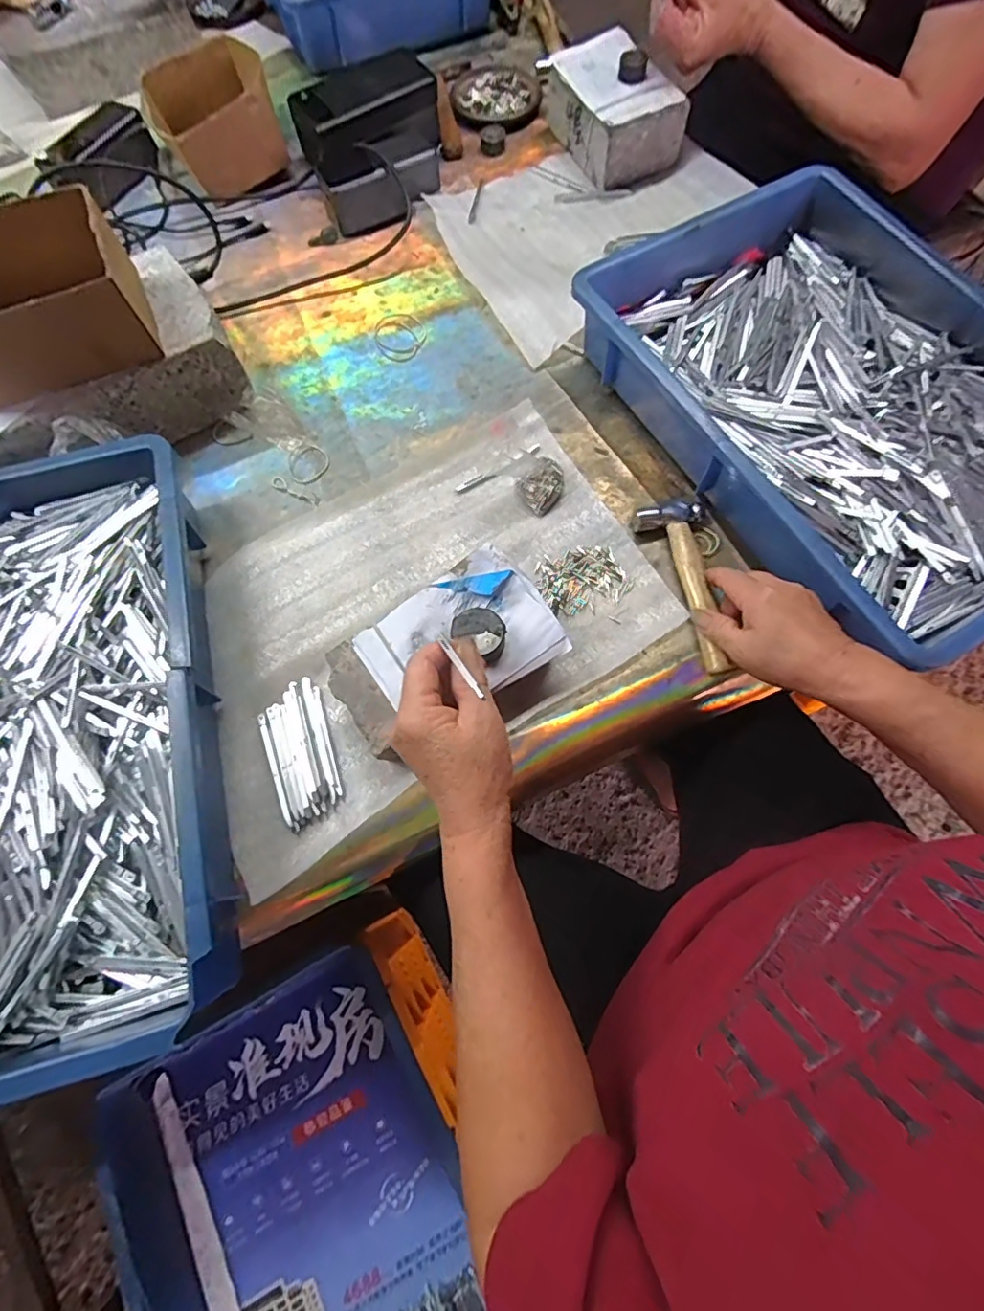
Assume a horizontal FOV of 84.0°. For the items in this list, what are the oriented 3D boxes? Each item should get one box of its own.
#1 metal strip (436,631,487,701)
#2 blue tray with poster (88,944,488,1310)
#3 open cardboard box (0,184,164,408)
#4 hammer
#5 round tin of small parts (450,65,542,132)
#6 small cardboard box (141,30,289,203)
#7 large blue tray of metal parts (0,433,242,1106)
[{"bbox_3d":[-0.018,0.004,0.311,0.005,0.006,0.049,-31,55,-9],"label":"metal strip"},{"bbox_3d":[-0.161,0.553,0.511,0.282,0.088,0.440,-30,72,-8],"label":"blue tray with poster"},{"bbox_3d":[-0.371,-0.289,0.442,0.157,0.071,0.117,-22,71,-6],"label":"open cardboard box"},{"bbox_3d":[0.166,-0.063,0.452,0.061,0.018,0.160,-9,68,-1],"label":"hammer"},{"bbox_3d":[0.002,-0.722,0.706,0.115,0.017,0.134,-16,70,-3],"label":"round tin of small parts"},{"bbox_3d":[-0.306,-0.605,0.613,0.133,0.059,0.138,-33,72,-9],"label":"small cardboard box"},{"bbox_3d":[-0.346,0.062,0.395,0.296,0.072,0.436,-14,70,-3],"label":"large blue tray of metal parts"}]

